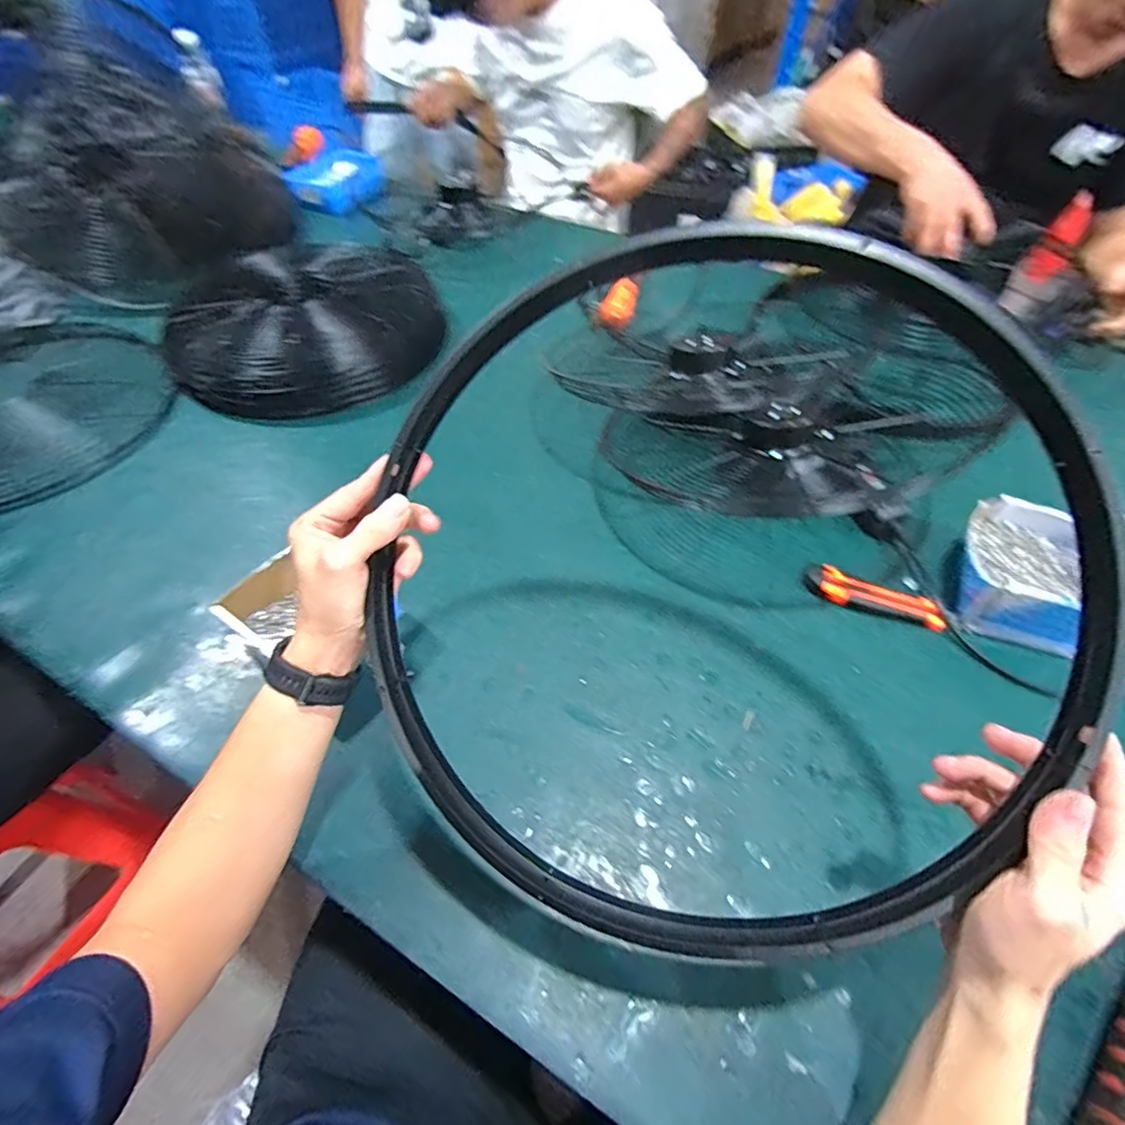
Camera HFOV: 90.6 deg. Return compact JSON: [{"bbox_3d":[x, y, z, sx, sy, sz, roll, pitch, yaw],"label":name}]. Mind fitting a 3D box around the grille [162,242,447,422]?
[{"bbox_3d":[-0.422,-0.403,0.922,0.415,0.073,0.402,0,52,0],"label":"grille"}]

